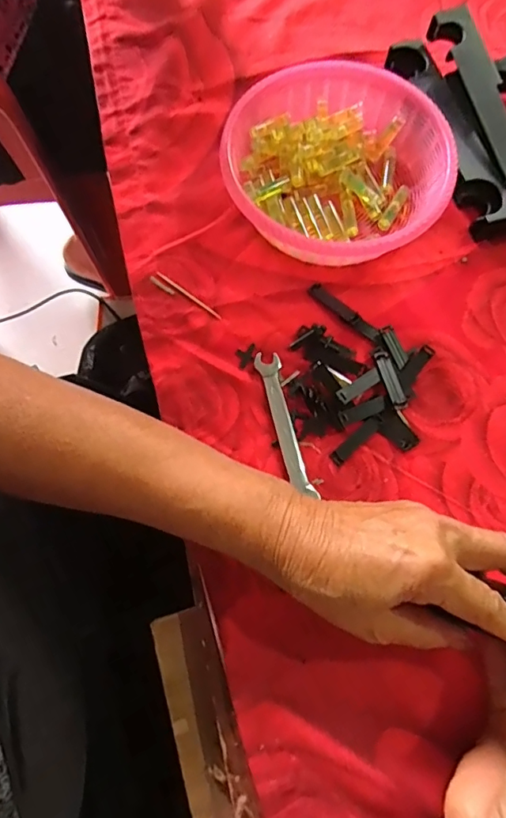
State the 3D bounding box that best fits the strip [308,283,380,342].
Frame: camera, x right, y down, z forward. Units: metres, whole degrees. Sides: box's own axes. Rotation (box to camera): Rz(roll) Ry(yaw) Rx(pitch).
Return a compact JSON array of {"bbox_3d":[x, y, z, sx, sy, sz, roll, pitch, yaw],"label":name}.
[{"bbox_3d":[0.070,-0.074,0.376,0.065,0.004,0.011,41,77,11],"label":"strip"}]

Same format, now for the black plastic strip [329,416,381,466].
[{"bbox_3d":[0.072,0.022,0.346,0.043,0.004,0.010,-40,77,-12],"label":"black plastic strip"}]

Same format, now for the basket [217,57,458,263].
[{"bbox_3d":[0.064,-0.183,0.388,0.164,0.051,0.164,-16,74,-5],"label":"basket"}]

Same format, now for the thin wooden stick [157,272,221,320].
[{"bbox_3d":[-0.048,-0.086,0.375,0.061,0.004,0.004,36,76,10],"label":"thin wooden stick"}]

